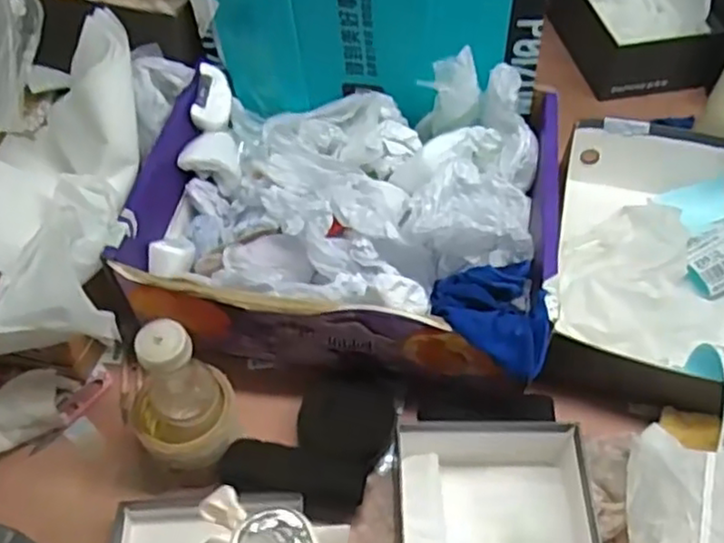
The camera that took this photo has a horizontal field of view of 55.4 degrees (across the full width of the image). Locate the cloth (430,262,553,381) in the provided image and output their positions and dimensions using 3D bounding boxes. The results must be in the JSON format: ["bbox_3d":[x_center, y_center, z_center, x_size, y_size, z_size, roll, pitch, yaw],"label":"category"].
[{"bbox_3d":[0.110,0.040,0.586,0.087,0.037,0.099,-6,54,-3],"label":"cloth"}]

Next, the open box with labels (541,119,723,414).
[{"bbox_3d":[0.340,-0.007,0.735,0.240,0.105,0.316,13,55,10],"label":"open box with labels"}]

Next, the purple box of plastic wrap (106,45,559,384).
[{"bbox_3d":[-0.018,-0.067,0.697,0.403,0.150,0.312,10,54,8],"label":"purple box of plastic wrap"}]

